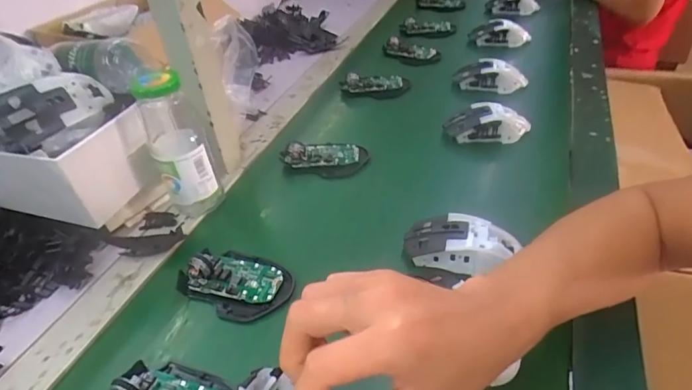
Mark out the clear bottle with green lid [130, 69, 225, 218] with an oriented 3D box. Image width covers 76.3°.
[{"bbox_3d":[-0.182,-0.058,0.488,0.062,0.158,0.066,-17,42,-16],"label":"clear bottle with green lid"}]

